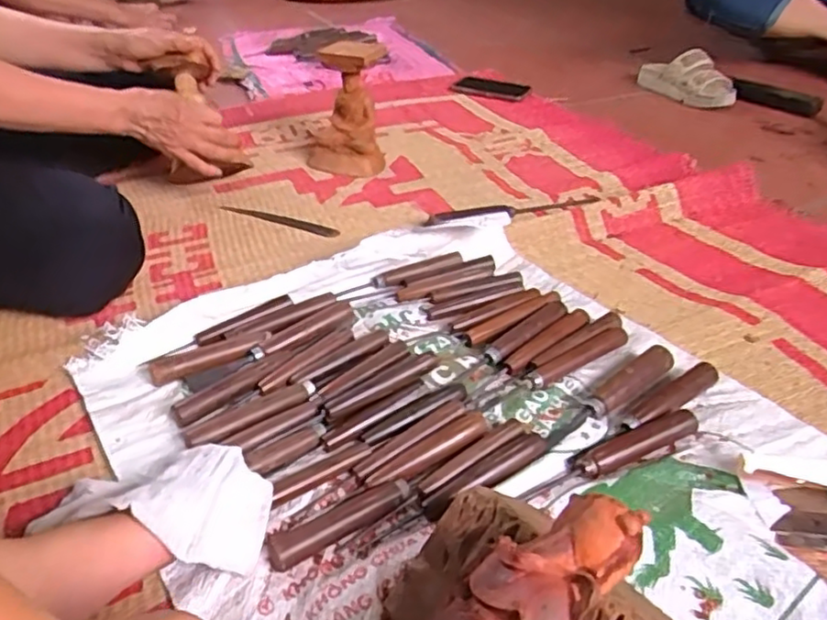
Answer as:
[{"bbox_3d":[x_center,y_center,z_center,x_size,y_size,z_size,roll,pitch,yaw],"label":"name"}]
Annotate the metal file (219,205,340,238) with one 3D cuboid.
[{"bbox_3d":[-0.185,-0.125,0.888,0.198,0.004,0.022,16,39,25],"label":"metal file"}]

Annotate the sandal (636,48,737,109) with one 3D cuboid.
[{"bbox_3d":[0.531,-0.455,1.272,0.090,0.080,0.222,-20,38,-22],"label":"sandal"}]

